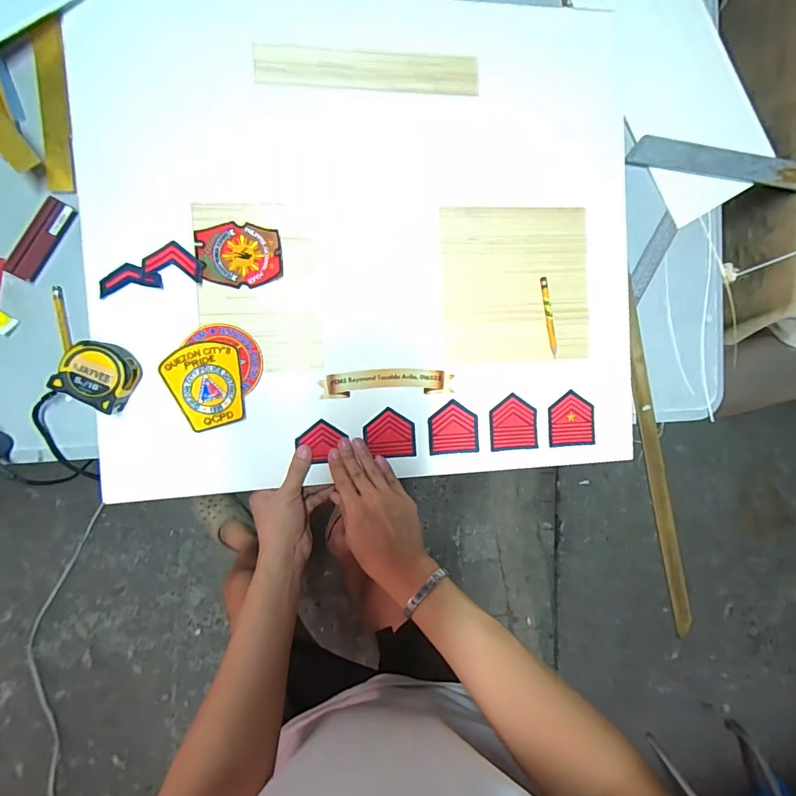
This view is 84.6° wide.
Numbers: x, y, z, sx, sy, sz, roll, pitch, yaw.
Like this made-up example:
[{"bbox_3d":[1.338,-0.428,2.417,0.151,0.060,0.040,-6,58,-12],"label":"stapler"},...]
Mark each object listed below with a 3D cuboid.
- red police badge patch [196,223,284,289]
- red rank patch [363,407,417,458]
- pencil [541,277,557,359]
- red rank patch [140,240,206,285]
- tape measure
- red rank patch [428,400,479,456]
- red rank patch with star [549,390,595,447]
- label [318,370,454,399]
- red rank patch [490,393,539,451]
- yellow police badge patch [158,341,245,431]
[{"bbox_3d":[-0.182,-0.166,0.507,0.090,0.009,0.070,-6,93,-6],"label":"red police badge patch"},{"bbox_3d":[-0.009,0.044,0.542,0.063,0.006,0.057,0,92,-9],"label":"red rank patch"},{"bbox_3d":[0.196,-0.103,0.565,0.010,0.004,0.104,-11,94,-8],"label":"pencil"},{"bbox_3d":[-0.253,-0.156,0.495,0.064,0.008,0.039,6,84,-8],"label":"red rank patch"},{"bbox_3d":[-0.321,-0.026,0.474,0.066,0.048,0.066,30,88,-9],"label":"tape measure"},{"bbox_3d":[0.071,0.038,0.553,0.063,0.004,0.065,-3,91,-5],"label":"red rank patch"},{"bbox_3d":[0.229,0.028,0.575,0.063,0.004,0.070,-2,95,-6],"label":"red rank patch with star"},{"bbox_3d":[-0.012,-0.019,0.536,0.160,0.009,0.031,-2,89,-9],"label":"label"},{"bbox_3d":[0.149,0.033,0.565,0.063,0.005,0.069,-3,93,-9],"label":"red rank patch"},{"bbox_3d":[-0.217,-0.014,0.503,0.079,0.007,0.095,-18,96,-12],"label":"yellow police badge patch"}]

